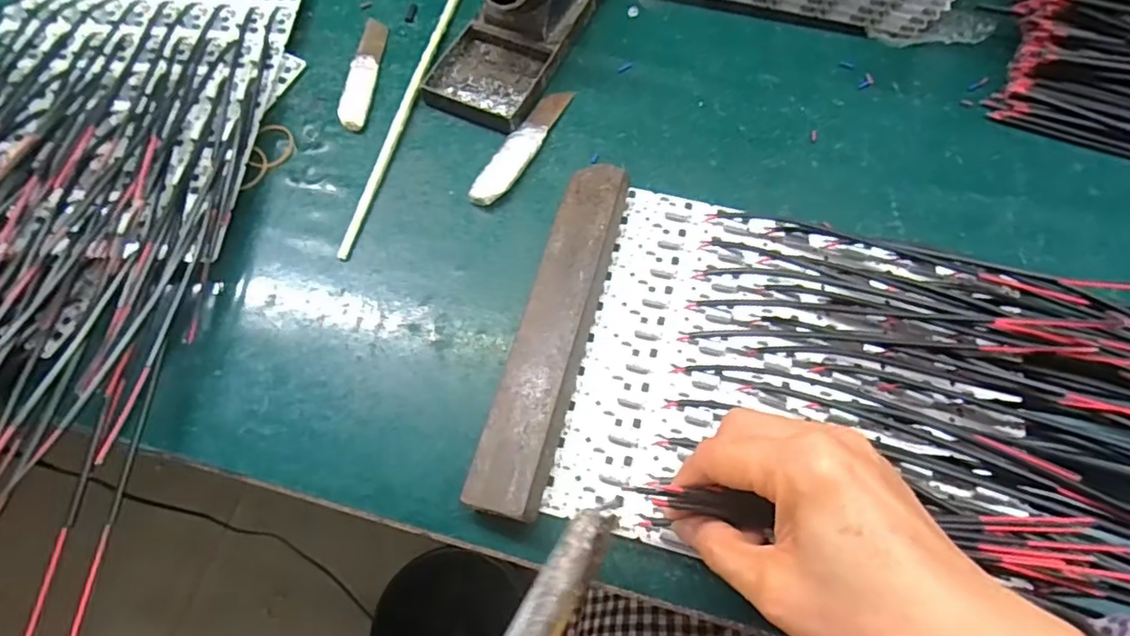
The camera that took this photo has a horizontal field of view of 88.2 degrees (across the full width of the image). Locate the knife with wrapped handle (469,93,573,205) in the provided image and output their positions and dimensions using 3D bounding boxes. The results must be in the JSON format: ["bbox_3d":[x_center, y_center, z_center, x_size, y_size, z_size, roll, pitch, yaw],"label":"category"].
[{"bbox_3d":[-0.027,-0.111,0.372,0.021,0.008,0.103,26,69,13],"label":"knife with wrapped handle"}]

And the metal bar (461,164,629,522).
[{"bbox_3d":[-0.005,0.004,0.311,0.038,0.024,0.197,14,66,7],"label":"metal bar"}]

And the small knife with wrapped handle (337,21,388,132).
[{"bbox_3d":[-0.141,-0.172,0.408,0.018,0.006,0.101,3,65,3],"label":"small knife with wrapped handle"}]

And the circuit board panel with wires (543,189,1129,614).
[{"bbox_3d":[0.204,0.045,0.288,0.390,0.026,0.187,12,66,9],"label":"circuit board panel with wires"}]

